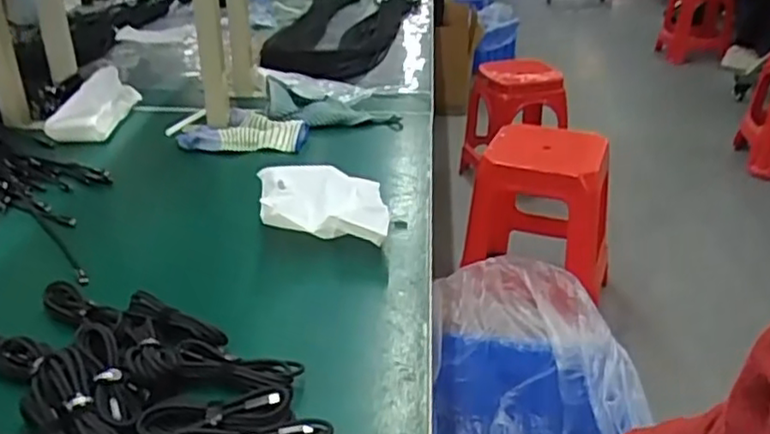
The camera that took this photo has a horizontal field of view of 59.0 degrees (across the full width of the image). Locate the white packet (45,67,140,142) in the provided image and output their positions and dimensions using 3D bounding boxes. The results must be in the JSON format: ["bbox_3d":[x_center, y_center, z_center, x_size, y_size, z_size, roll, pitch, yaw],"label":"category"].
[{"bbox_3d":[-0.452,-0.183,1.043,0.077,0.074,0.145,4,29,8],"label":"white packet"}]

